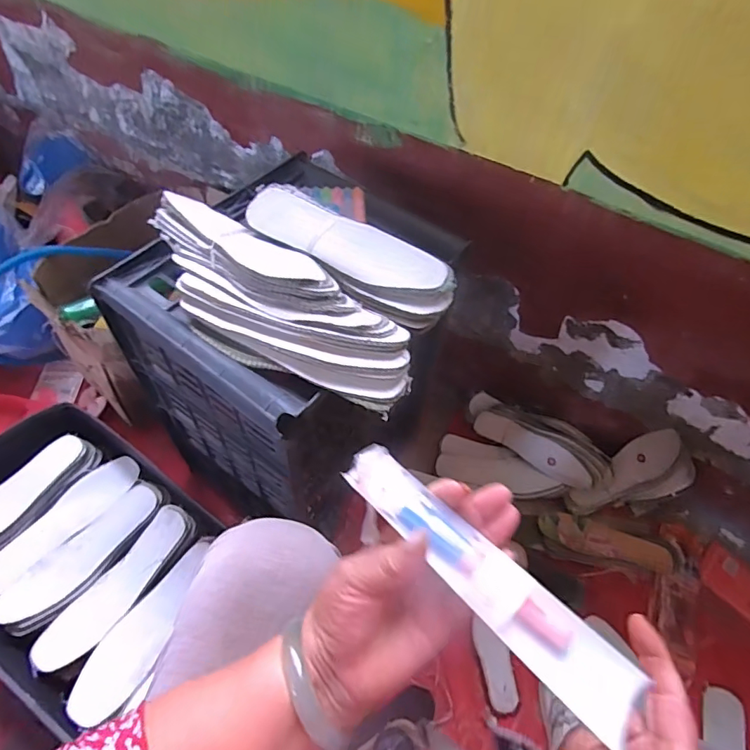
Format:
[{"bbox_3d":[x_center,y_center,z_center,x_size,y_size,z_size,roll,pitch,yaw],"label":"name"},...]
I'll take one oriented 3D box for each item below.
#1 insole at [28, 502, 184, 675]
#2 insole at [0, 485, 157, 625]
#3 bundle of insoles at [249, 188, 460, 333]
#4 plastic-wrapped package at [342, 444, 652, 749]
[{"bbox_3d":[-0.332,0.274,0.643,0.072,0.032,0.226,31,58,16],"label":"insole"},{"bbox_3d":[-0.399,0.243,0.678,0.072,0.015,0.219,35,59,19],"label":"insole"},{"bbox_3d":[-0.030,-0.125,0.516,0.232,0.043,0.073,27,57,13],"label":"bundle of insoles"},{"bbox_3d":[0.060,0.110,0.283,0.191,0.017,0.041,40,61,23],"label":"plastic-wrapped package"}]

